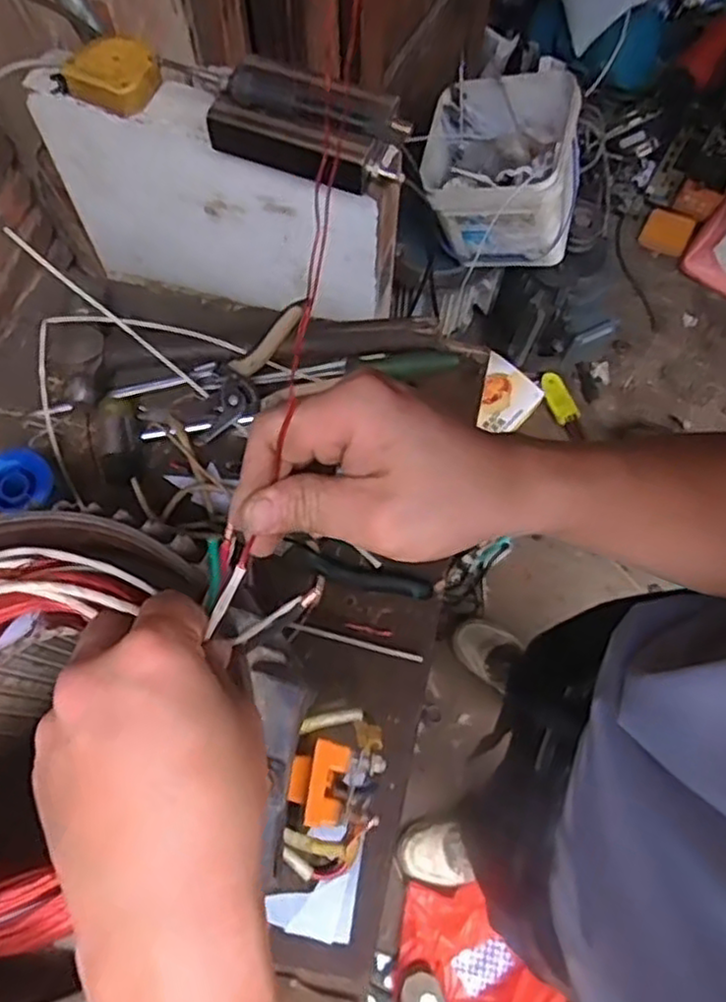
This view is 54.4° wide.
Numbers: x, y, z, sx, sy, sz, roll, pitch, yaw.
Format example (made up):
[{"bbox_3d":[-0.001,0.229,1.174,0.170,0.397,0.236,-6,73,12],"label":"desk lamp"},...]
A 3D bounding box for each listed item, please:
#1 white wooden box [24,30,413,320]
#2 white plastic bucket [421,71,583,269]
[{"bbox_3d":[-0.138,-0.316,0.726,0.359,0.280,0.082,20,71,6],"label":"white wooden box"},{"bbox_3d":[0.235,-0.545,1.170,0.240,0.201,0.240,-5,71,15],"label":"white plastic bucket"}]

